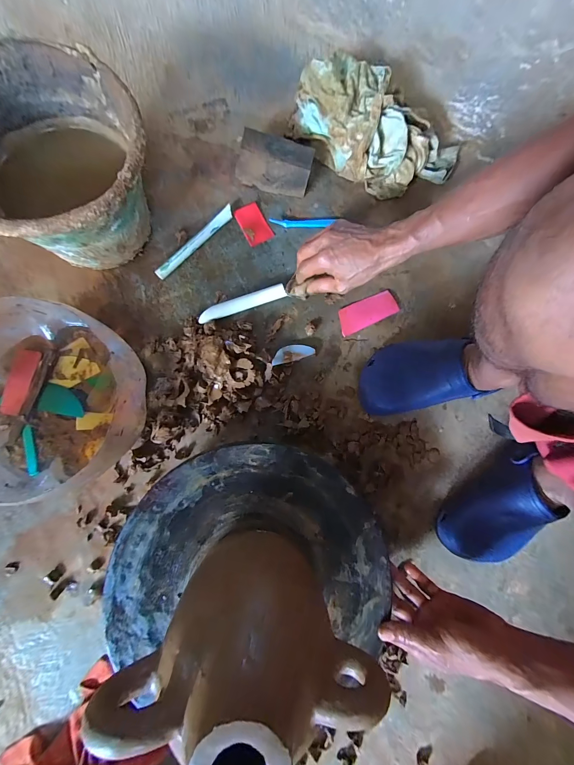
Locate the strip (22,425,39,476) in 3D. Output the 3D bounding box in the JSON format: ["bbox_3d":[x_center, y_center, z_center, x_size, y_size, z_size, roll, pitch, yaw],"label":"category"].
[{"bbox_3d":[-0.365,0.096,0.413,0.012,0.005,0.074,-21,74,-8],"label":"strip"}]

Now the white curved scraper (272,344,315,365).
[{"bbox_3d":[0.008,-0.049,0.479,0.074,0.018,0.027,-21,75,-9],"label":"white curved scraper"}]

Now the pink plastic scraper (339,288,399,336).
[{"bbox_3d":[0.139,-0.123,0.508,0.107,0.004,0.045,-25,85,-5],"label":"pink plastic scraper"}]

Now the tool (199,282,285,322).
[{"bbox_3d":[-0.073,-0.130,0.481,0.146,0.016,0.020,-21,75,-8],"label":"tool"}]

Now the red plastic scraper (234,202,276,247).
[{"bbox_3d":[-0.059,-0.280,0.516,0.047,0.004,0.072,-29,89,-7],"label":"red plastic scraper"}]

